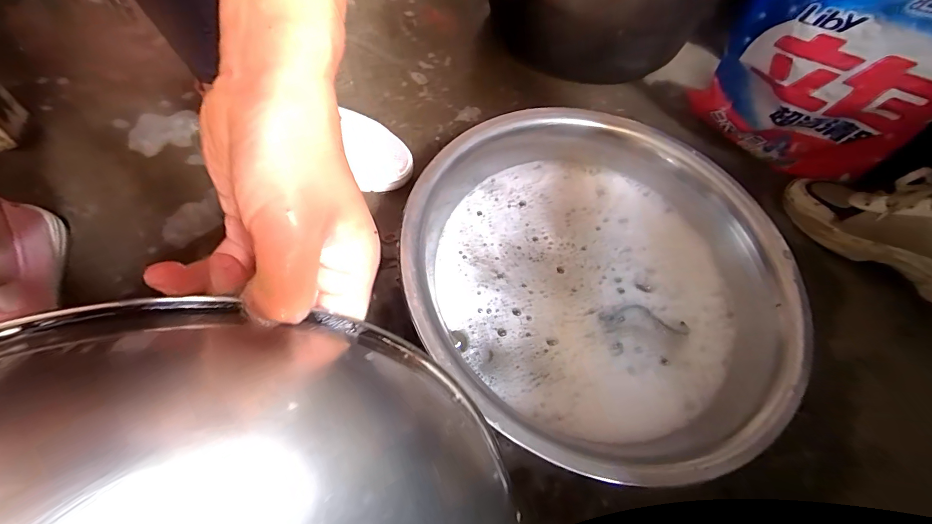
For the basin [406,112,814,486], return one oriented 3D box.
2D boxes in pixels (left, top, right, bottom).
[{"bbox_3d":[0.114,0.000,0.369,0.329,0.081,0.340,3,54,-4],"label":"basin"}]

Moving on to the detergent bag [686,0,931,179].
[{"bbox_3d":[0.415,-0.234,0.444,0.237,0.285,0.083,37,63,12],"label":"detergent bag"}]

